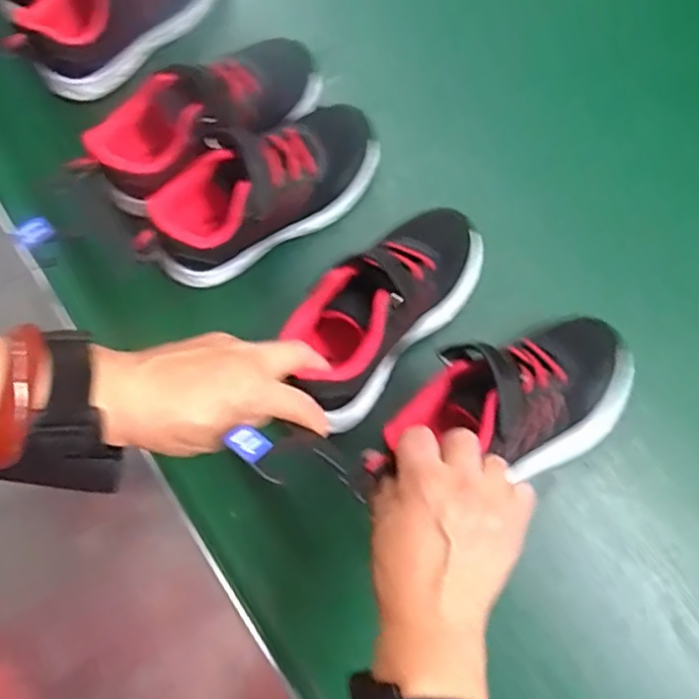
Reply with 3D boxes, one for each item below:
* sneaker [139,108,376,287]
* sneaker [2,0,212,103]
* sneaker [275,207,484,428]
[{"bbox_3d":[-0.065,-0.126,0.453,0.196,0.084,0.071,-34,79,-6],"label":"sneaker"},{"bbox_3d":[-0.187,-0.300,0.513,0.202,0.080,0.078,-41,80,-7],"label":"sneaker"},{"bbox_3d":[0.028,-0.037,0.421,0.075,0.073,0.178,41,69,9],"label":"sneaker"}]

